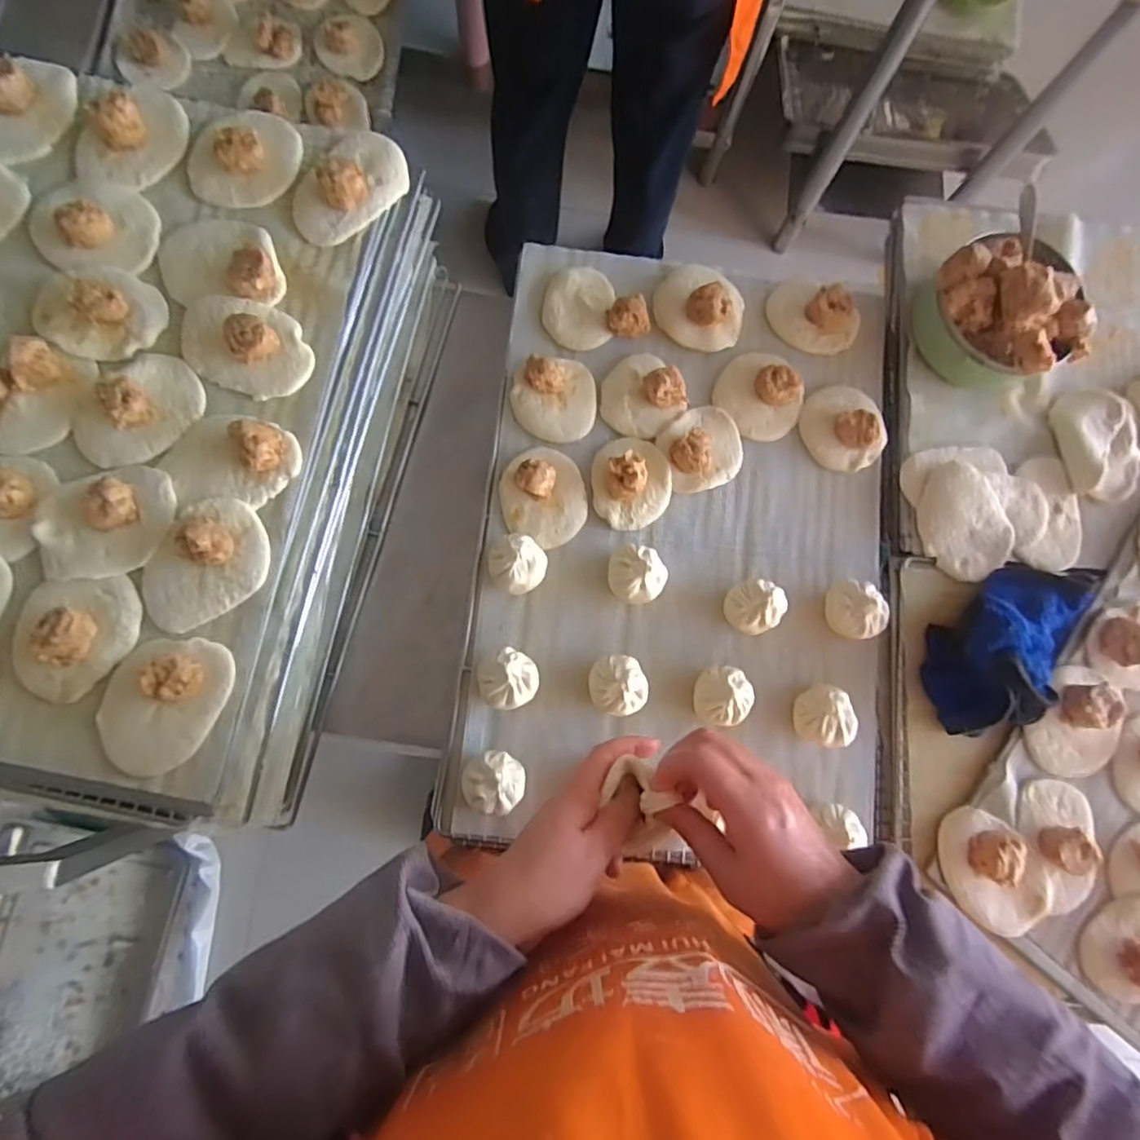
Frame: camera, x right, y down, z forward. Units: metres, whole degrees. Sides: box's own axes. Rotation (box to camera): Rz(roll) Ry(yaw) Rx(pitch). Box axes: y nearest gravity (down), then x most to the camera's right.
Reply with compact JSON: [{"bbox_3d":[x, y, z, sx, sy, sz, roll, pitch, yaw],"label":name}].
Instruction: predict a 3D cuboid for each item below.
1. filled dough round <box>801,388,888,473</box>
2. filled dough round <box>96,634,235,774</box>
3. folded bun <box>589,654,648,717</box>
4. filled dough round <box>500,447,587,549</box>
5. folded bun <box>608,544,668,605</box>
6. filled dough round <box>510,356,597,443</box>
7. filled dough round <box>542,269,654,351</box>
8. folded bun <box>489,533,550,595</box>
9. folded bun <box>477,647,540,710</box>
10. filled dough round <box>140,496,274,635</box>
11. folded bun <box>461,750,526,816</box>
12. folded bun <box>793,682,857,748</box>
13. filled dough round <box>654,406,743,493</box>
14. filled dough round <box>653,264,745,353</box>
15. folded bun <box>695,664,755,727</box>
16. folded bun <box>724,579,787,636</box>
[{"bbox_3d":[0.278,-0.150,0.616,0.078,0.027,0.092,-6,82,-5],"label":"filled dough round"},{"bbox_3d":[-0.312,0.100,0.457,0.083,0.027,0.104,21,80,-1],"label":"filled dough round"},{"bbox_3d":[0.044,0.105,0.559,0.049,0.048,0.052,1,81,-4],"label":"folded bun"},{"bbox_3d":[-0.025,-0.074,0.582,0.080,0.033,0.096,-12,82,-6],"label":"filled dough round"},{"bbox_3d":[0.063,0.005,0.573,0.051,0.046,0.053,1,81,-4],"label":"folded bun"},{"bbox_3d":[-0.013,-0.172,0.599,0.084,0.033,0.080,1,81,-4],"label":"filled dough round"},{"bbox_3d":[0.022,-0.275,0.623,0.099,0.025,0.089,-13,82,-6],"label":"filled dough round"},{"bbox_3d":[-0.048,-0.006,0.566,0.053,0.039,0.052,1,81,-4],"label":"folded bun"},{"bbox_3d":[-0.055,0.099,0.550,0.052,0.049,0.049,1,81,-4],"label":"folded bun"},{"bbox_3d":[-0.291,-0.005,0.480,0.079,0.028,0.109,29,80,1],"label":"filled dough round"},{"bbox_3d":[-0.066,0.186,0.535,0.051,0.047,0.049,1,81,-4],"label":"folded bun"},{"bbox_3d":[0.237,0.134,0.562,0.054,0.040,0.056,1,81,-4],"label":"folded bun"},{"bbox_3d":[0.134,-0.124,0.607,0.081,0.025,0.080,1,81,-4],"label":"filled dough round"},{"bbox_3d":[0.135,-0.276,0.619,0.095,0.039,0.087,1,81,-4],"label":"filled dough round"},{"bbox_3d":[0.140,0.115,0.563,0.048,0.047,0.052,1,81,-4],"label":"folded bun"},{"bbox_3d":[0.173,0.036,0.576,0.049,0.048,0.046,1,81,-4],"label":"folded bun"}]

